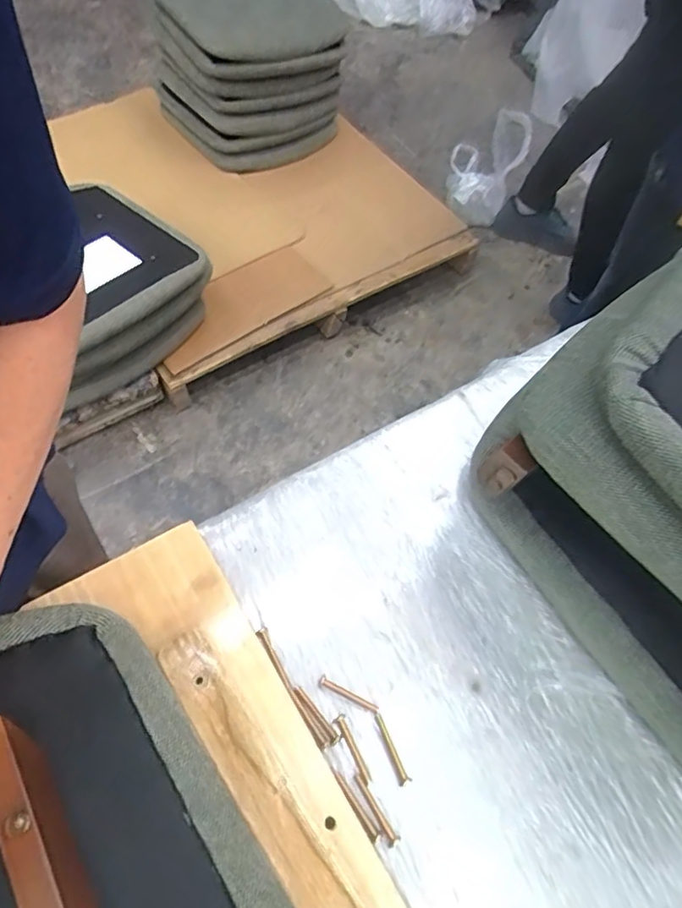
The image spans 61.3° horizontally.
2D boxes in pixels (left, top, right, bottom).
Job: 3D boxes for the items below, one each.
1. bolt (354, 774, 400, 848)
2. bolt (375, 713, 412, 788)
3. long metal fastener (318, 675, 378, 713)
[{"bbox_3d":[0.025,0.265,0.428,0.010,0.004,0.051,-30,68,-20],"label":"bolt"},{"bbox_3d":[0.040,0.230,0.449,0.009,0.004,0.053,-16,64,-14],"label":"bolt"},{"bbox_3d":[0.006,0.195,0.466,0.052,0.004,0.008,27,62,9],"label":"long metal fastener"}]

